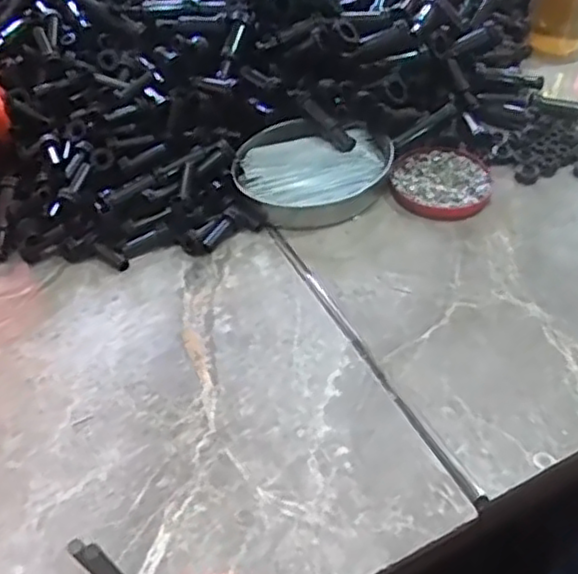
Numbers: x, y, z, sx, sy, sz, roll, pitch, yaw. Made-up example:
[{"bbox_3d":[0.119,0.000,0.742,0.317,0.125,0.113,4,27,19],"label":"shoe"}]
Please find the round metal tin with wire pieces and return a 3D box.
[{"bbox_3d":[0.022,-0.096,0.568,0.132,0.029,0.105,-9,49,-7],"label":"round metal tin with wire pieces"}]

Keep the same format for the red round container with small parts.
[{"bbox_3d":[0.128,-0.089,0.571,0.081,0.012,0.078,-1,48,1],"label":"red round container with small parts"}]

